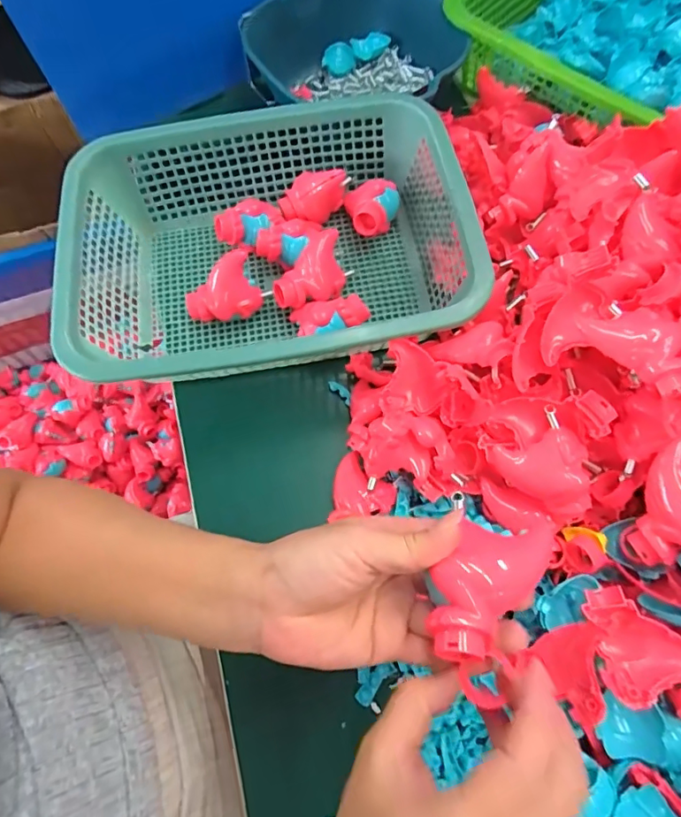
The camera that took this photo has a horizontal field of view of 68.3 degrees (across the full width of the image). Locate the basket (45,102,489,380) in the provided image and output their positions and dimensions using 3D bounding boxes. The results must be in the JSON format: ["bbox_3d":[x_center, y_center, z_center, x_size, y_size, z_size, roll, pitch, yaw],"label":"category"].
[{"bbox_3d":[-0.061,-0.142,0.466,0.334,0.097,0.262,-8,67,0],"label":"basket"}]

